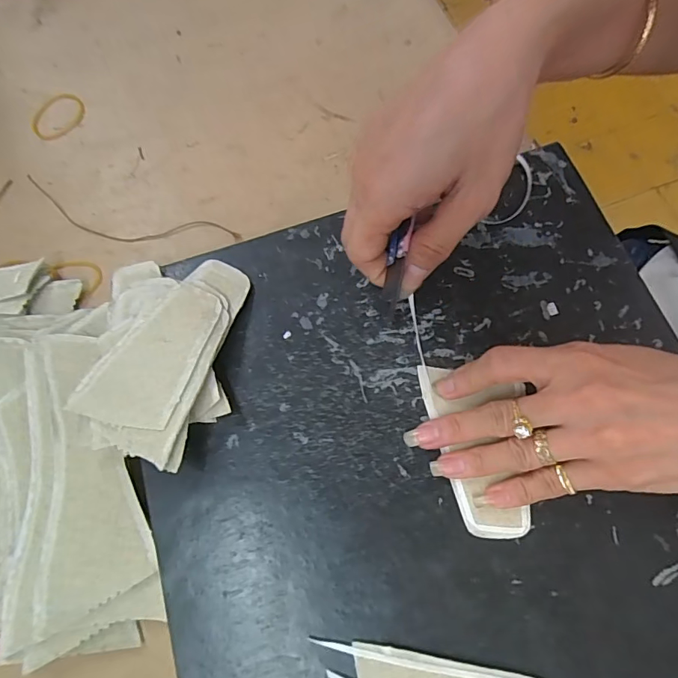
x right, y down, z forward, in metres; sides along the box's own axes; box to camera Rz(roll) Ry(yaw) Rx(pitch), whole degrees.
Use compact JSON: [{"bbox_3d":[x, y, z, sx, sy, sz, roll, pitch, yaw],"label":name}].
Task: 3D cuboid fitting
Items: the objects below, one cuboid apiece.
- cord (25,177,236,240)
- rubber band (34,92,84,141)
[{"bbox_3d":[-0.154,-0.085,0.327,0.172,0.004,0.032,15,72,7],"label":"cord"},{"bbox_3d":[-0.225,-0.179,0.367,0.044,0.004,0.041,-1,71,2],"label":"rubber band"}]

